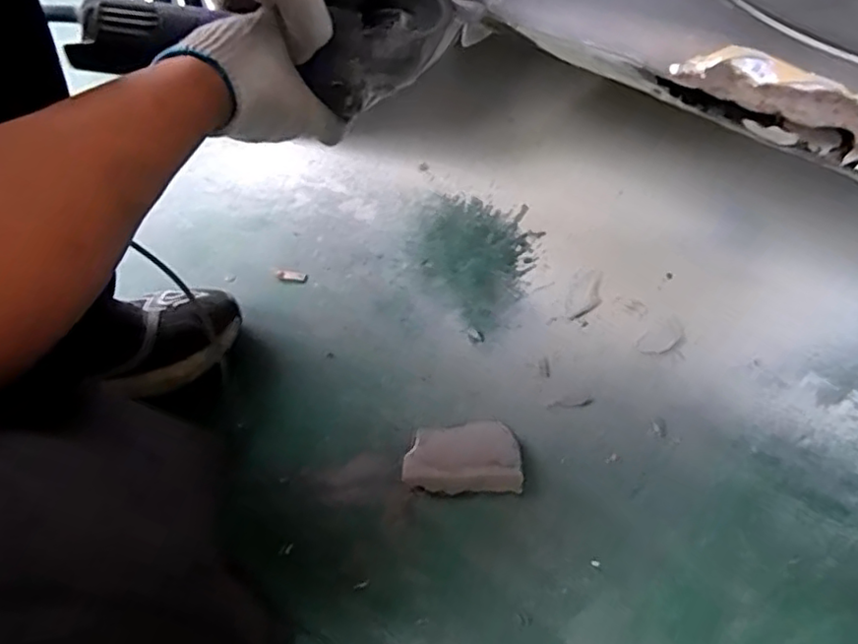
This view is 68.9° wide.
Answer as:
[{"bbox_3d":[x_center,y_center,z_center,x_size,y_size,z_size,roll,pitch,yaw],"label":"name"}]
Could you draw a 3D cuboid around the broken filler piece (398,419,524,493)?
[{"bbox_3d":[0.029,0.118,0.551,0.101,0.013,0.064,-2,53,3],"label":"broken filler piece"}]

